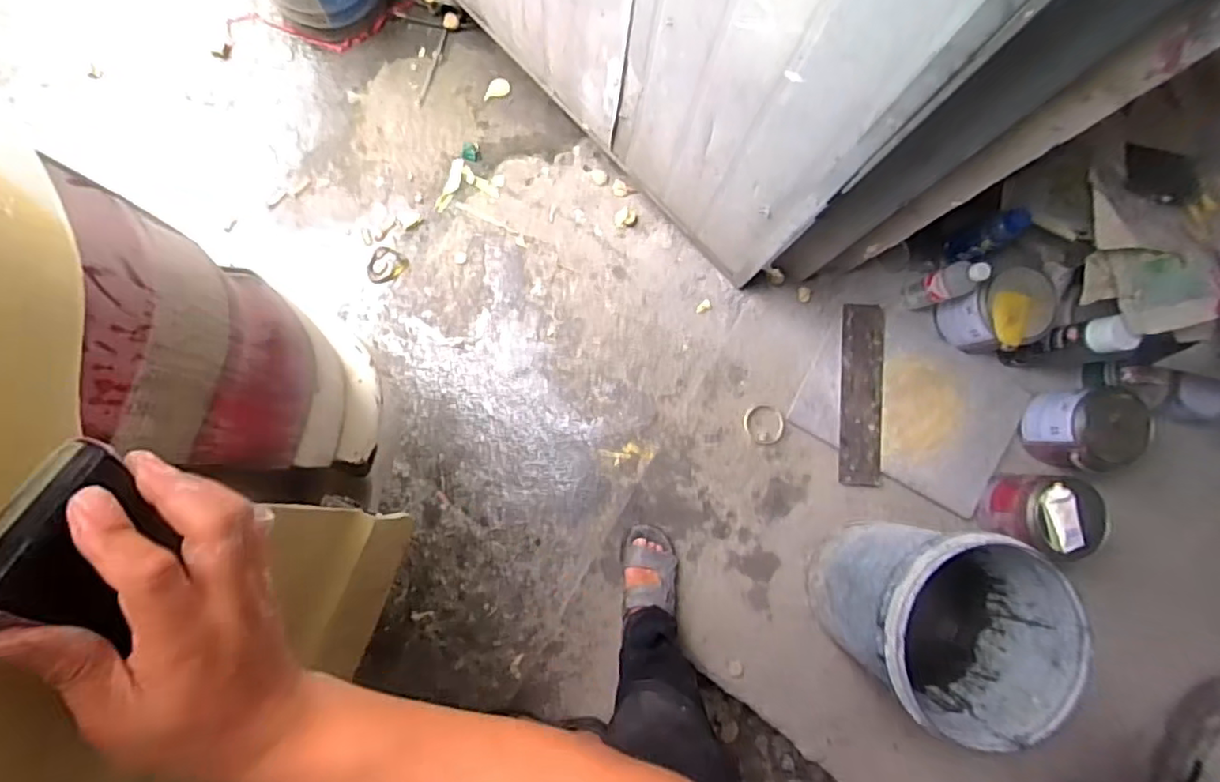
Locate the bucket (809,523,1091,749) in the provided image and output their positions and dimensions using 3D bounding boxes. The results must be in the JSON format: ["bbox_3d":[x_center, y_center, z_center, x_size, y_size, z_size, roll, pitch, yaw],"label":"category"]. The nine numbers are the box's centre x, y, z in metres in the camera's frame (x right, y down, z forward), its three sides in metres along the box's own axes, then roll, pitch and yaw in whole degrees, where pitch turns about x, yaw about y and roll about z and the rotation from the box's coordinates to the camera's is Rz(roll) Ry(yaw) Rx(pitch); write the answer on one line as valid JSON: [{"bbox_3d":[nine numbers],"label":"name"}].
[{"bbox_3d":[0.578,0.396,1.128,0.354,0.380,0.295,14,83,-4],"label":"bucket"}]

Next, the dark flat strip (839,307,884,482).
[{"bbox_3d":[0.538,0.008,1.333,0.097,0.019,0.380,2,89,-8],"label":"dark flat strip"}]

